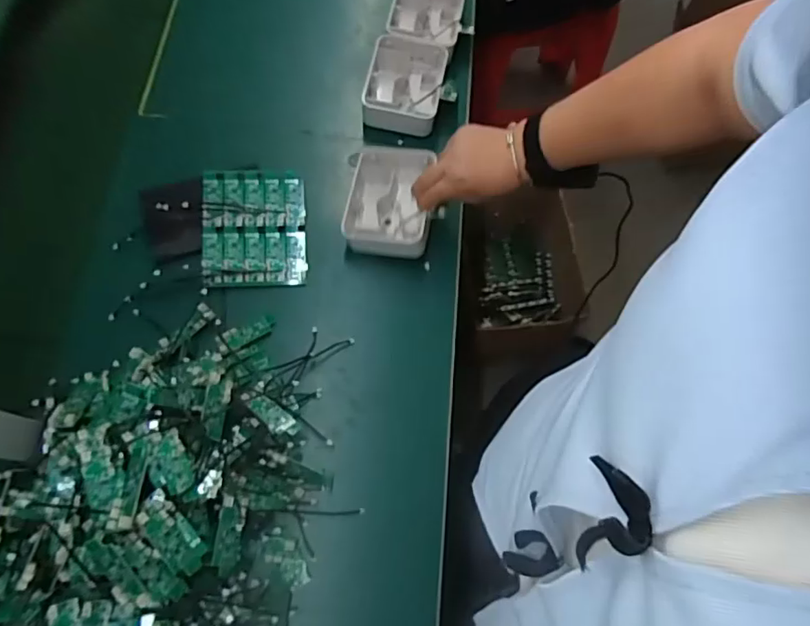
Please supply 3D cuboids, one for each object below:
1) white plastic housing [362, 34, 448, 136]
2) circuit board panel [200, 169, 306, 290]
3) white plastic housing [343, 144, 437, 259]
[{"bbox_3d":[-0.001,-0.311,0.747,0.102,0.042,0.138,12,69,3],"label":"white plastic housing"},{"bbox_3d":[-0.183,-0.106,0.658,0.120,0.011,0.147,-3,78,-10],"label":"circuit board panel"},{"bbox_3d":[-0.020,-0.134,0.661,0.099,0.056,0.132,6,69,1],"label":"white plastic housing"}]

